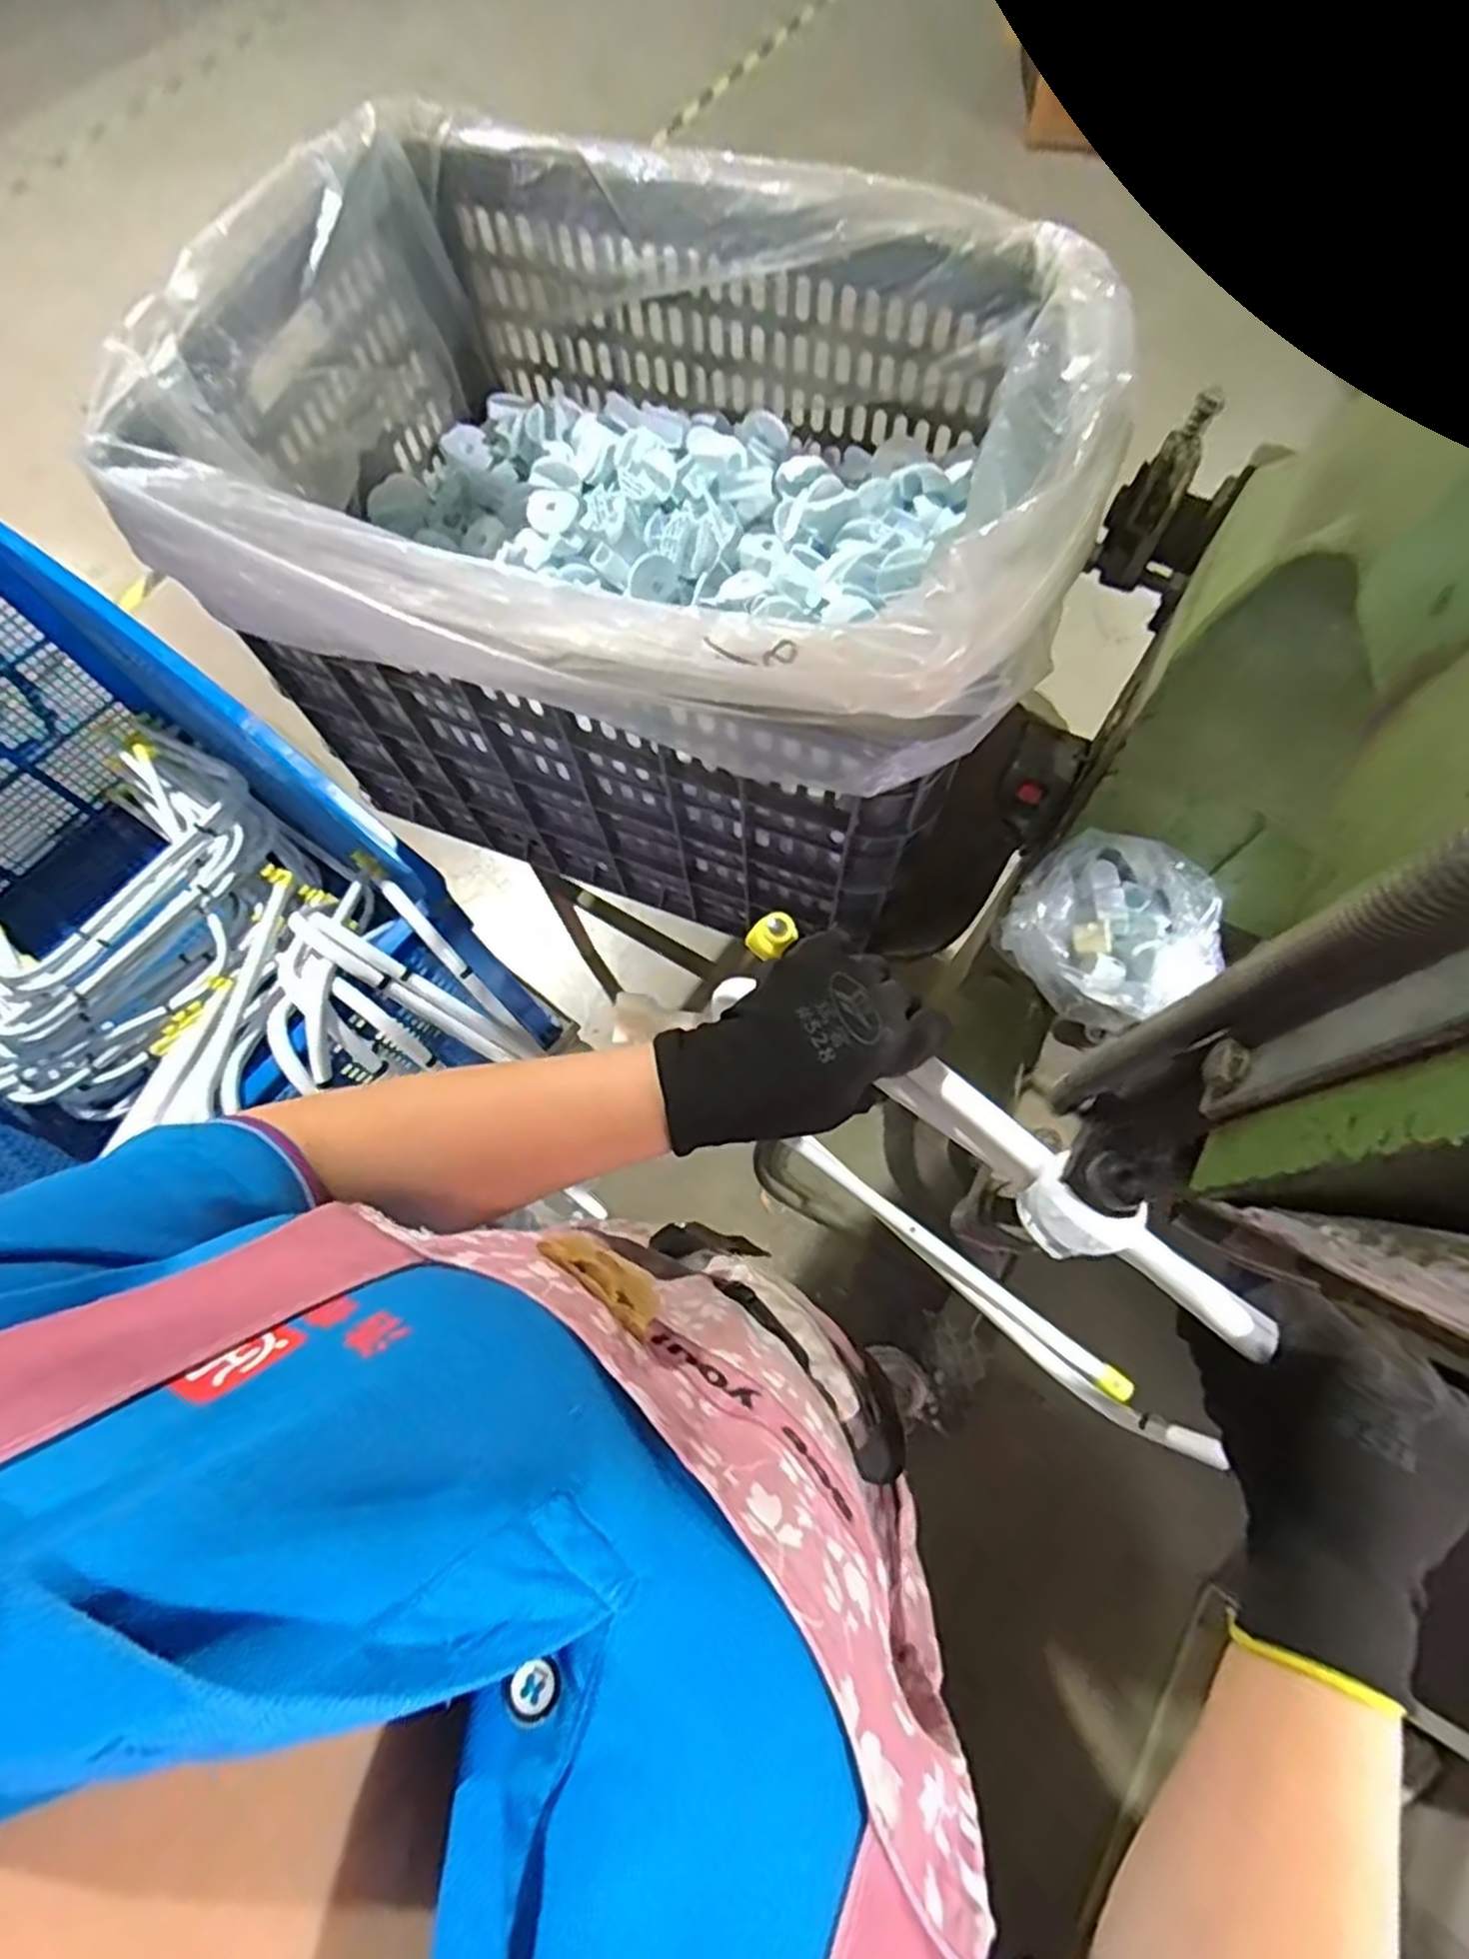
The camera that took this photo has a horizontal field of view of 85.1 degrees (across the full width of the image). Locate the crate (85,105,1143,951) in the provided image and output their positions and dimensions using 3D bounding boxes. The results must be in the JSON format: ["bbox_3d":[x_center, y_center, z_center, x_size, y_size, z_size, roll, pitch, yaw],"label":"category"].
[{"bbox_3d":[-0.077,-0.342,0.689,0.620,0.407,0.463,17,72,8],"label":"crate"}]

